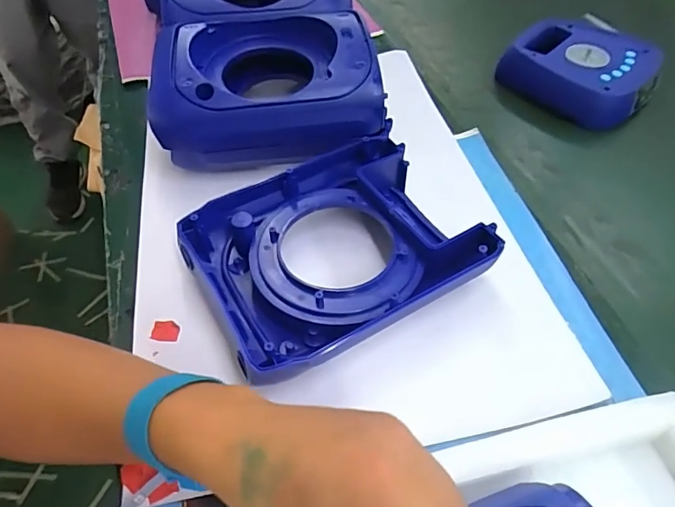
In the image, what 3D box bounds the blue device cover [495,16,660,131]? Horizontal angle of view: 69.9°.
[{"bbox_3d":[0.318,-0.239,0.637,0.173,0.053,0.169,31,58,23],"label":"blue device cover"}]

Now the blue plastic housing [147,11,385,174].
[{"bbox_3d":[-0.069,-0.173,0.506,0.224,0.083,0.186,-4,51,-2],"label":"blue plastic housing"}]

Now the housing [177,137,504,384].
[{"bbox_3d":[-0.003,0.000,0.416,0.223,0.059,0.180,-23,54,-16],"label":"housing"}]

